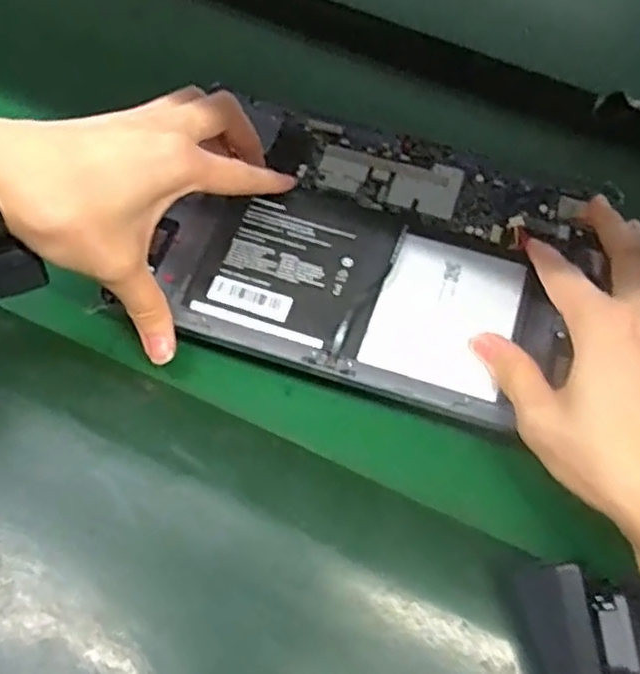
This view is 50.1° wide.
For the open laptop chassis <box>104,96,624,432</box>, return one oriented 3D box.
[{"bbox_3d":[0.030,-0.048,0.380,0.218,0.015,0.162,18,60,6],"label":"open laptop chassis"}]

